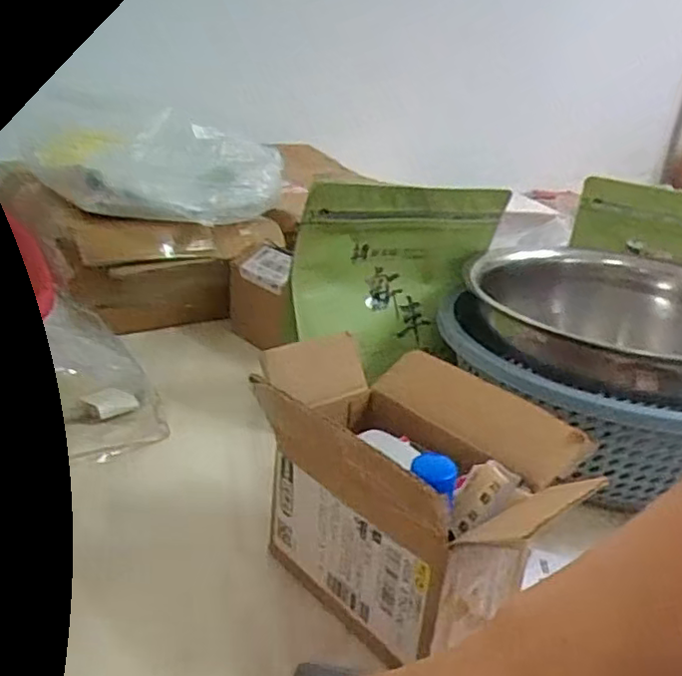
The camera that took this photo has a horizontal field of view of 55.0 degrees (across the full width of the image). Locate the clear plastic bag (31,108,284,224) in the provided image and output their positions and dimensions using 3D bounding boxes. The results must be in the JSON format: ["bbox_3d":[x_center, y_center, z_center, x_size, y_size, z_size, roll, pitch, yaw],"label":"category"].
[{"bbox_3d":[-0.195,-0.189,0.730,0.258,0.102,0.089,-3,25,-17],"label":"clear plastic bag"}]

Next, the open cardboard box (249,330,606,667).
[{"bbox_3d":[0.034,0.095,0.422,0.140,0.145,0.170,-18,32,-41],"label":"open cardboard box"}]

